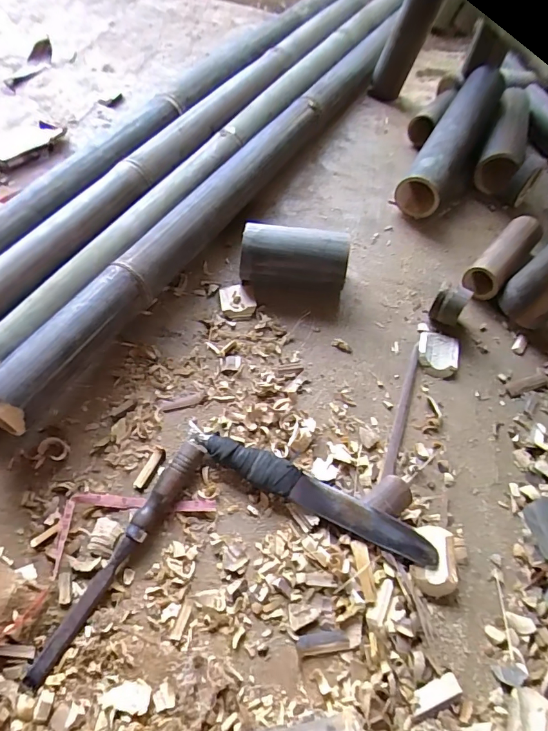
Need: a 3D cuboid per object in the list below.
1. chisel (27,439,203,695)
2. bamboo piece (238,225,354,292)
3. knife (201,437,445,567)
[{"bbox_3d":[-0.147,0.178,0.409,0.021,0.020,0.236,27,60,12],"label":"chisel"},{"bbox_3d":[0.026,-0.143,0.582,0.143,0.073,0.070,6,58,-1],"label":"bamboo piece"},{"bbox_3d":[0.044,0.137,0.451,0.258,0.020,0.037,23,60,9],"label":"knife"}]

